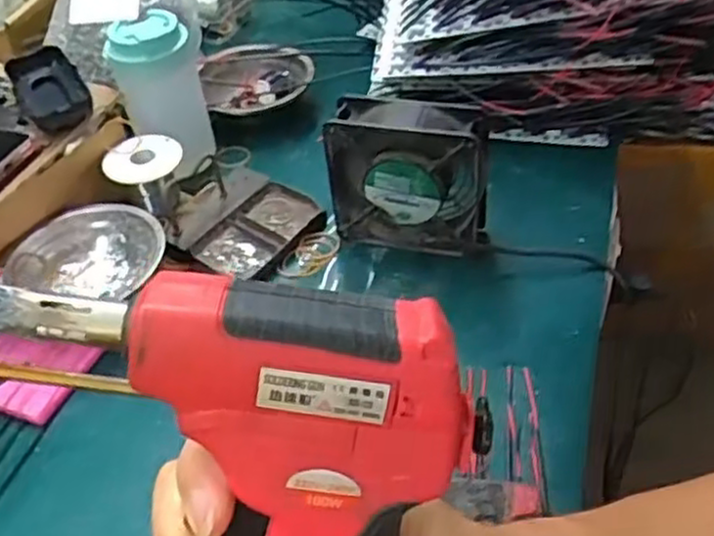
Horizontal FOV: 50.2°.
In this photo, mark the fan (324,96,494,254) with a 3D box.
[{"bbox_3d":[0.040,-0.073,0.602,0.123,0.110,0.053,10,45,14],"label":"fan"}]

